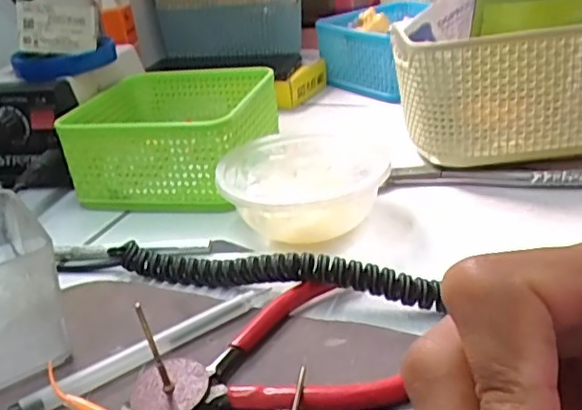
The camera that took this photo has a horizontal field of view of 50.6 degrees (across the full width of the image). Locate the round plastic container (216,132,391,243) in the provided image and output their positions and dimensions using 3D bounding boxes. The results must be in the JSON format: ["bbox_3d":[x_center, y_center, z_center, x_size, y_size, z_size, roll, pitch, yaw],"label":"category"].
[{"bbox_3d":[0.009,-0.013,0.387,0.098,0.042,0.117,-6,27,1],"label":"round plastic container"}]

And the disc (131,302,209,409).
[{"bbox_3d":[-0.051,0.062,0.245,0.030,0.047,0.026,-9,27,-4],"label":"disc"}]

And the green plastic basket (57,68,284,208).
[{"bbox_3d":[-0.085,-0.055,0.466,0.129,0.064,0.134,1,28,15],"label":"green plastic basket"}]

